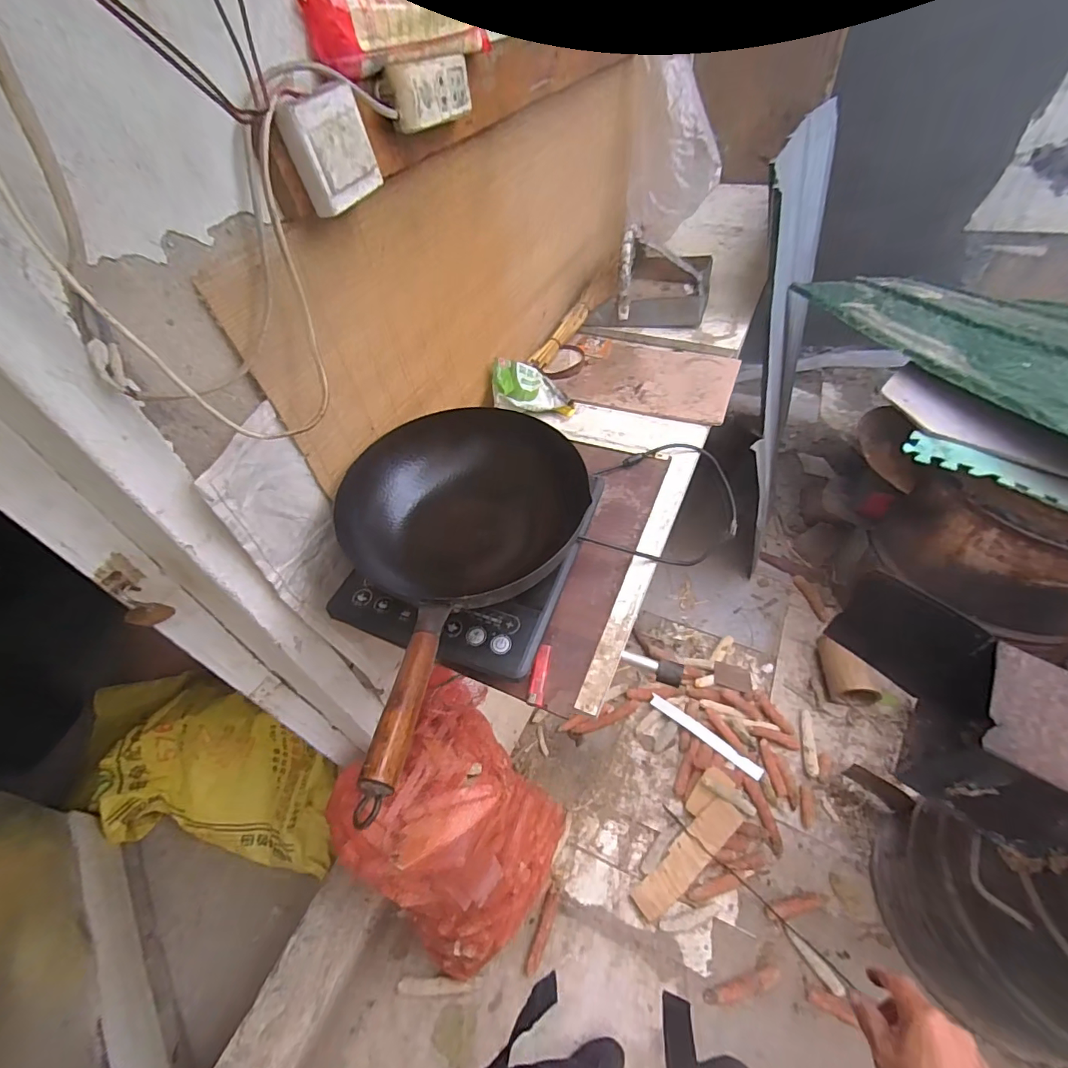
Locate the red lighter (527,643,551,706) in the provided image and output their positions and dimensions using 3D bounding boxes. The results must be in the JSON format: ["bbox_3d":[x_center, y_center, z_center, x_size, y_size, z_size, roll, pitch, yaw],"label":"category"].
[{"bbox_3d":[0.007,0.172,0.594,0.017,0.013,0.076,5,51,10],"label":"red lighter"}]

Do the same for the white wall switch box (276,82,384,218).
[{"bbox_3d":[-0.198,-0.381,0.483,0.036,0.087,0.082,11,52,15],"label":"white wall switch box"}]

